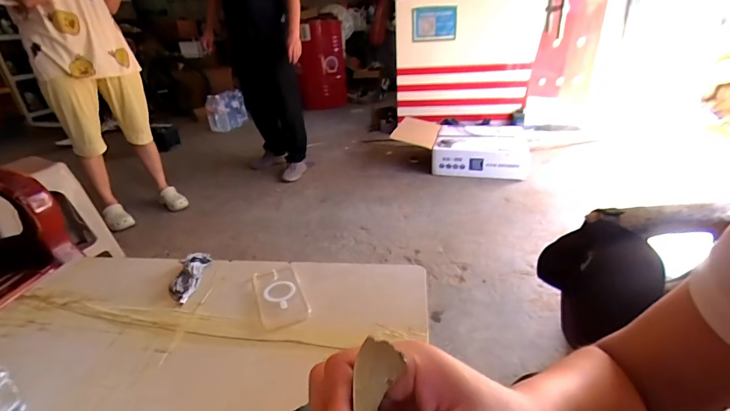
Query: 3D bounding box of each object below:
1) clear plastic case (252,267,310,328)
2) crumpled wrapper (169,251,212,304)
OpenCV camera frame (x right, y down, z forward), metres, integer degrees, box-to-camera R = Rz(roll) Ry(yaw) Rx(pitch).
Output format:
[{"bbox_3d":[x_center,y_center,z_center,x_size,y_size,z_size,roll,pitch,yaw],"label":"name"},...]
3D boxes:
[{"bbox_3d":[-0.157,0.162,0.676,0.080,0.007,0.161,-14,29,-19],"label":"clear plastic case"},{"bbox_3d":[-0.350,0.138,0.733,0.053,0.023,0.125,-3,27,2],"label":"crumpled wrapper"}]

